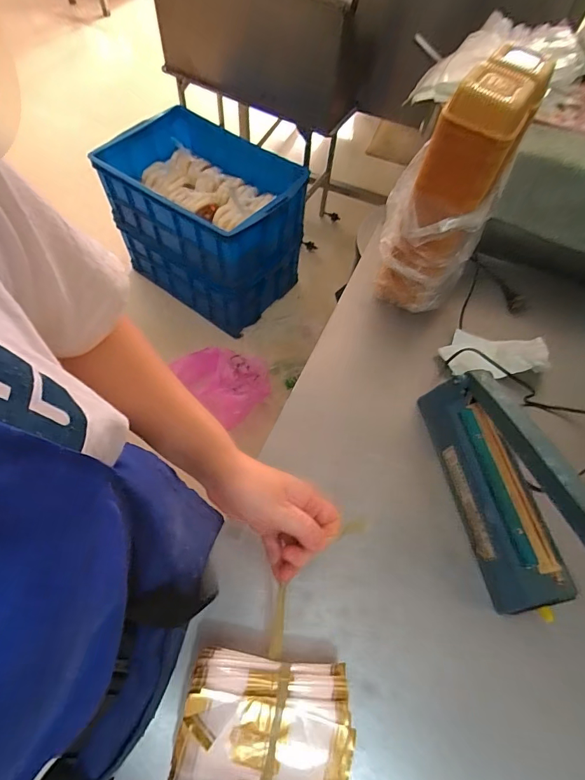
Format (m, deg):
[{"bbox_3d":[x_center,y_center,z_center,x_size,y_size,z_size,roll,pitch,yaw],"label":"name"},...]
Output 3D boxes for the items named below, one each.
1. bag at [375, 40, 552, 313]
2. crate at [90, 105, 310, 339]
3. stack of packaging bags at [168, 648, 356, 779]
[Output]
[{"bbox_3d":[0.229,-0.286,0.614,0.140,0.318,0.187,27,63,11],"label":"bag"},{"bbox_3d":[-0.304,-0.645,1.561,0.648,0.472,0.475,33,64,13],"label":"crate"},{"bbox_3d":[-0.025,0.327,0.383,0.156,0.049,0.133,12,62,3],"label":"stack of packaging bags"}]

